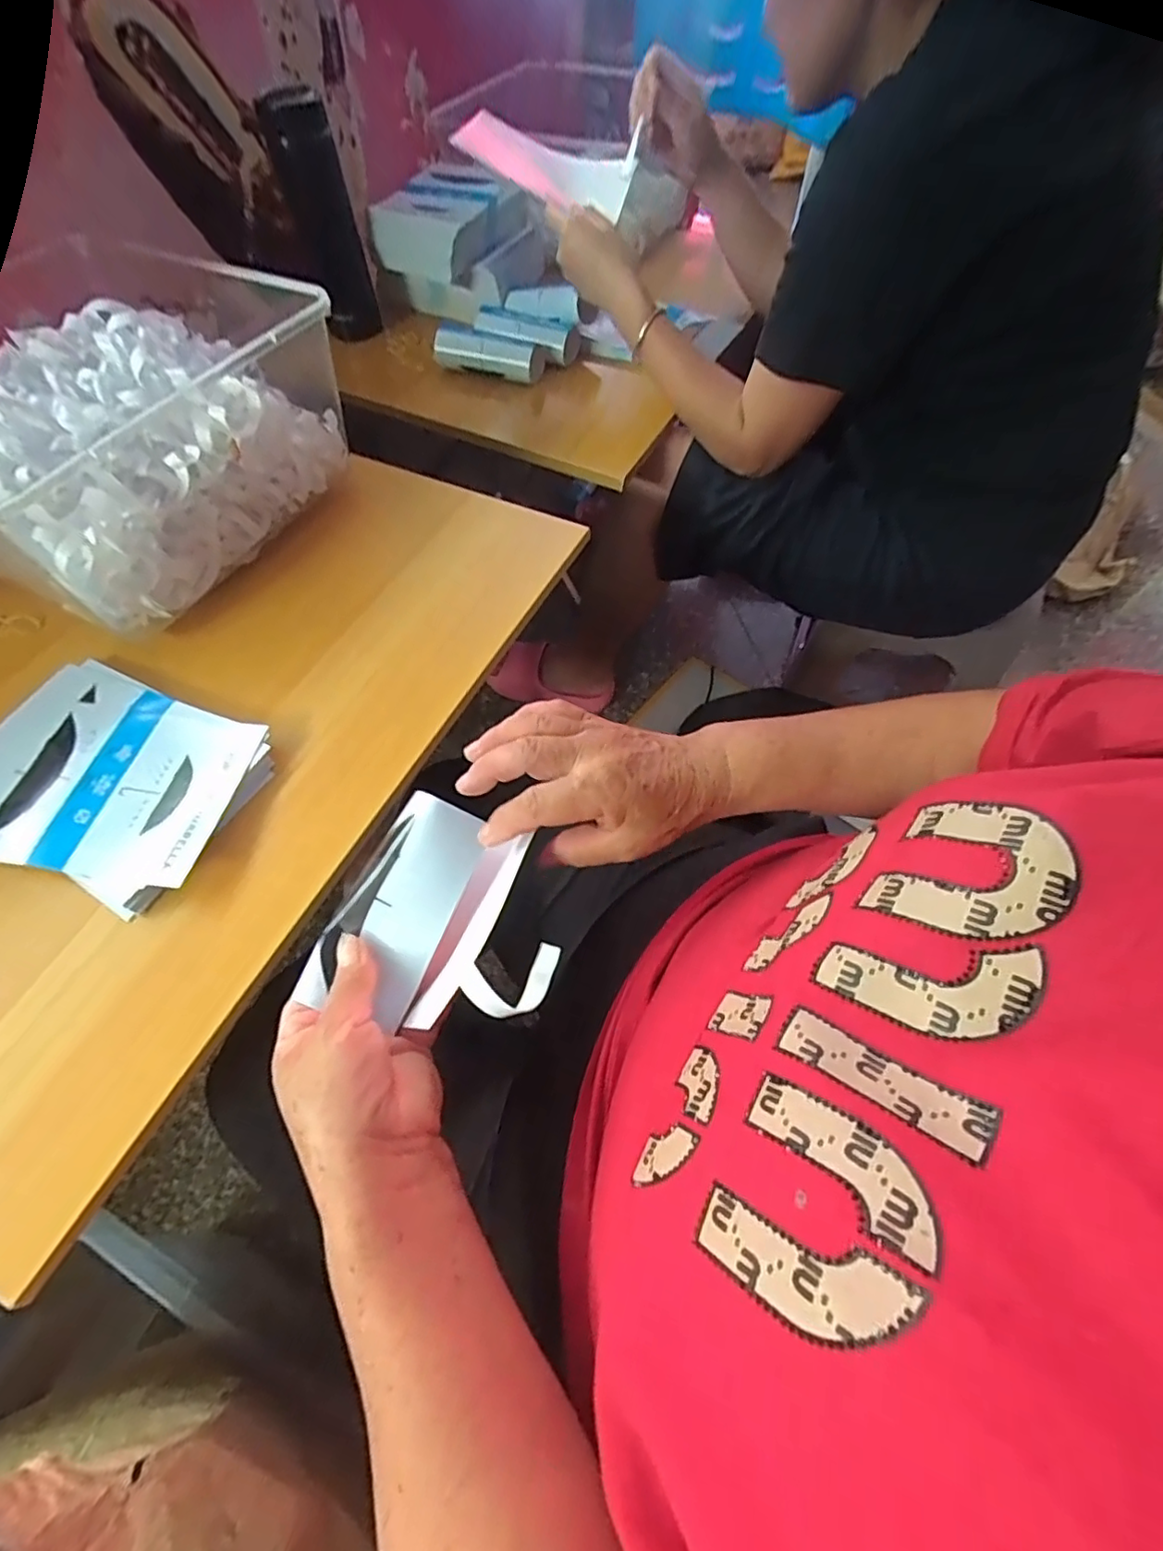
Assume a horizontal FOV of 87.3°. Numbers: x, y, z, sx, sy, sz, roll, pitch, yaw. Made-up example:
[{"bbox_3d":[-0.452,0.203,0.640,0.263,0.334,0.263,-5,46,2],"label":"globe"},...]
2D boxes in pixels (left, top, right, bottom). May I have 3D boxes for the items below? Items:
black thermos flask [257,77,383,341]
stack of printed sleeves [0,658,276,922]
[{"bbox_3d":[-0.283,-0.605,0.674,0.069,0.203,0.066,-18,61,-10],"label":"black thermos flask"},{"bbox_3d":[-0.317,0.000,0.402,0.196,0.013,0.140,17,61,11],"label":"stack of printed sleeves"}]

